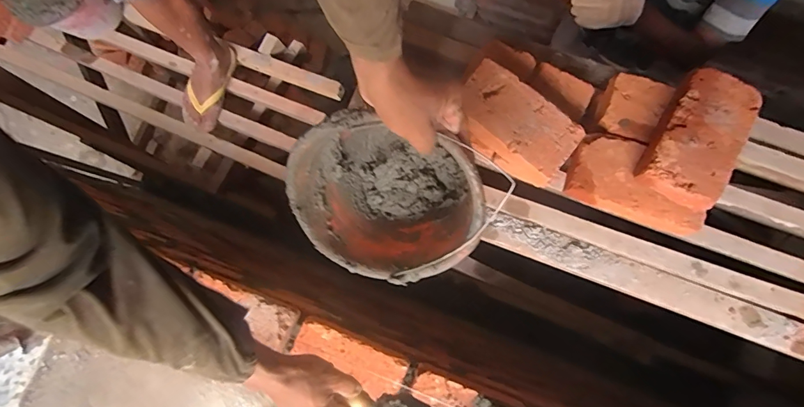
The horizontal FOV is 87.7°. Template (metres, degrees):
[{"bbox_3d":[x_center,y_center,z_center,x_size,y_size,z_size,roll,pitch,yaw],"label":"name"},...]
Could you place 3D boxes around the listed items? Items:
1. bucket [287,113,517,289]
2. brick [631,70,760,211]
[{"bbox_3d":[0.000,-0.038,0.562,0.243,0.237,0.200,26,41,8],"label":"bucket"},{"bbox_3d":[0.431,-0.098,0.611,0.107,0.050,0.197,29,83,7],"label":"brick"}]

